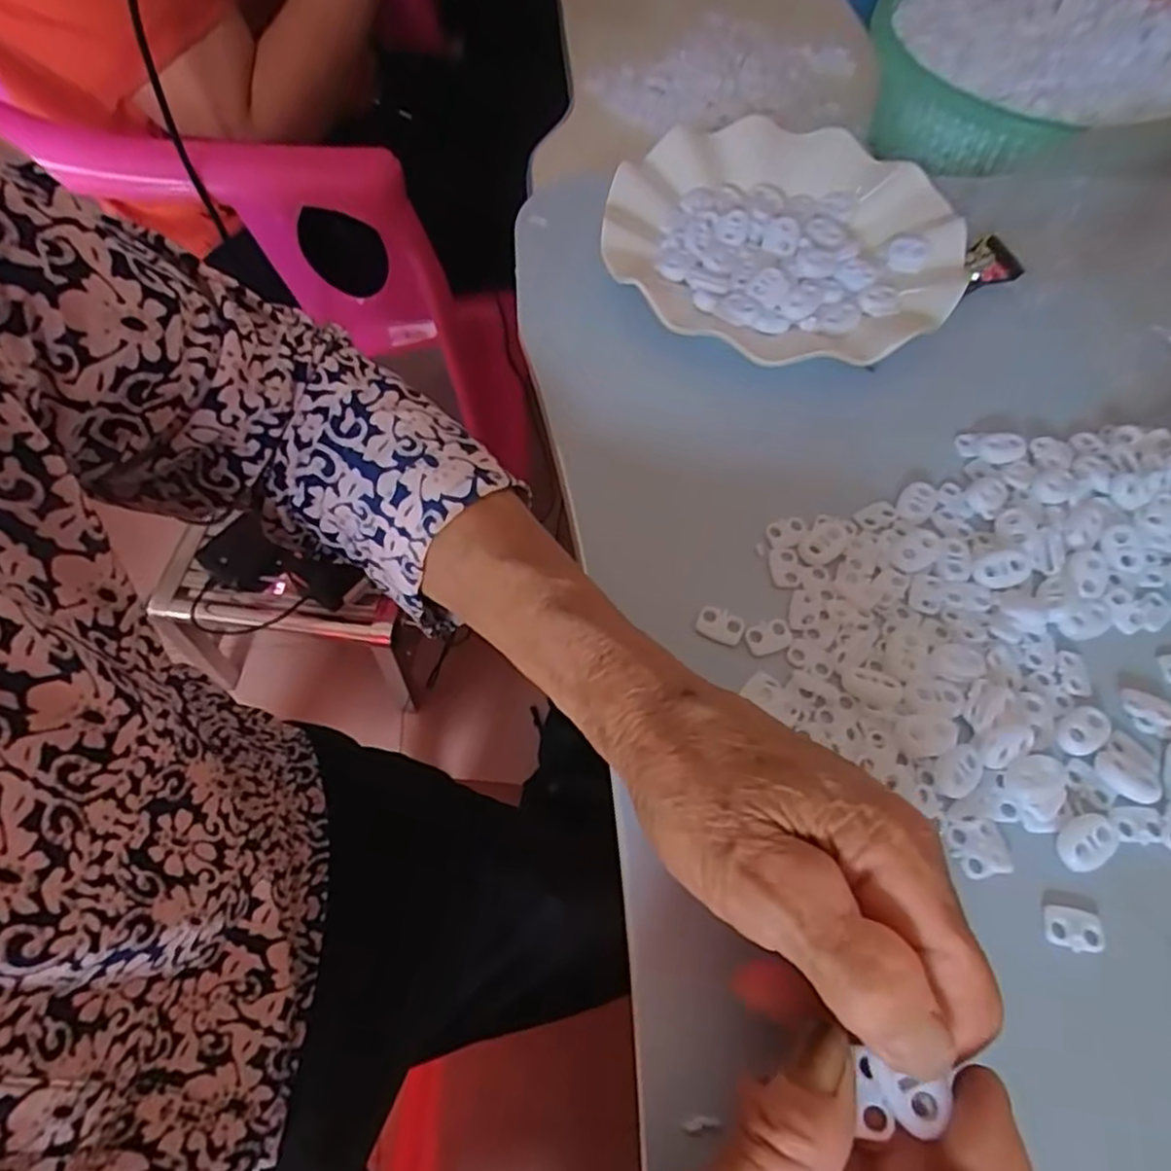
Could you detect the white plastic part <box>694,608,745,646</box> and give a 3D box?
[{"bbox_3d":[0.054,0.016,0.290,0.018,0.005,0.012,25,62,14],"label":"white plastic part"}]

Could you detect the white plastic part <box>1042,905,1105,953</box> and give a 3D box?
[{"bbox_3d":[0.159,0.111,0.237,0.019,0.004,0.013,8,59,3],"label":"white plastic part"}]

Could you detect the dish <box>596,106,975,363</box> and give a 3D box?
[{"bbox_3d":[0.102,-0.183,0.383,0.175,0.022,0.184,4,59,1],"label":"dish"}]

